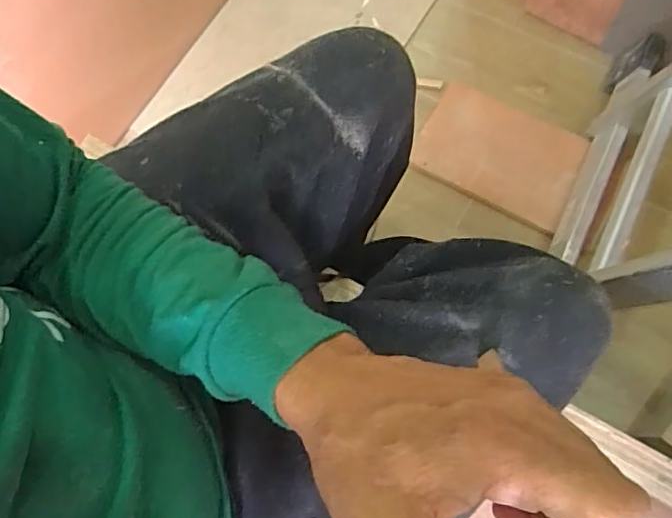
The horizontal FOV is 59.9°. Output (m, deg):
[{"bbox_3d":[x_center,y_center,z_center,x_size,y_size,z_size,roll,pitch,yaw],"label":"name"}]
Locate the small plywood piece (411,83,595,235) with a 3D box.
[{"bbox_3d":[0.279,-0.182,1.000,0.261,0.019,0.207,24,71,15],"label":"small plywood piece"}]

